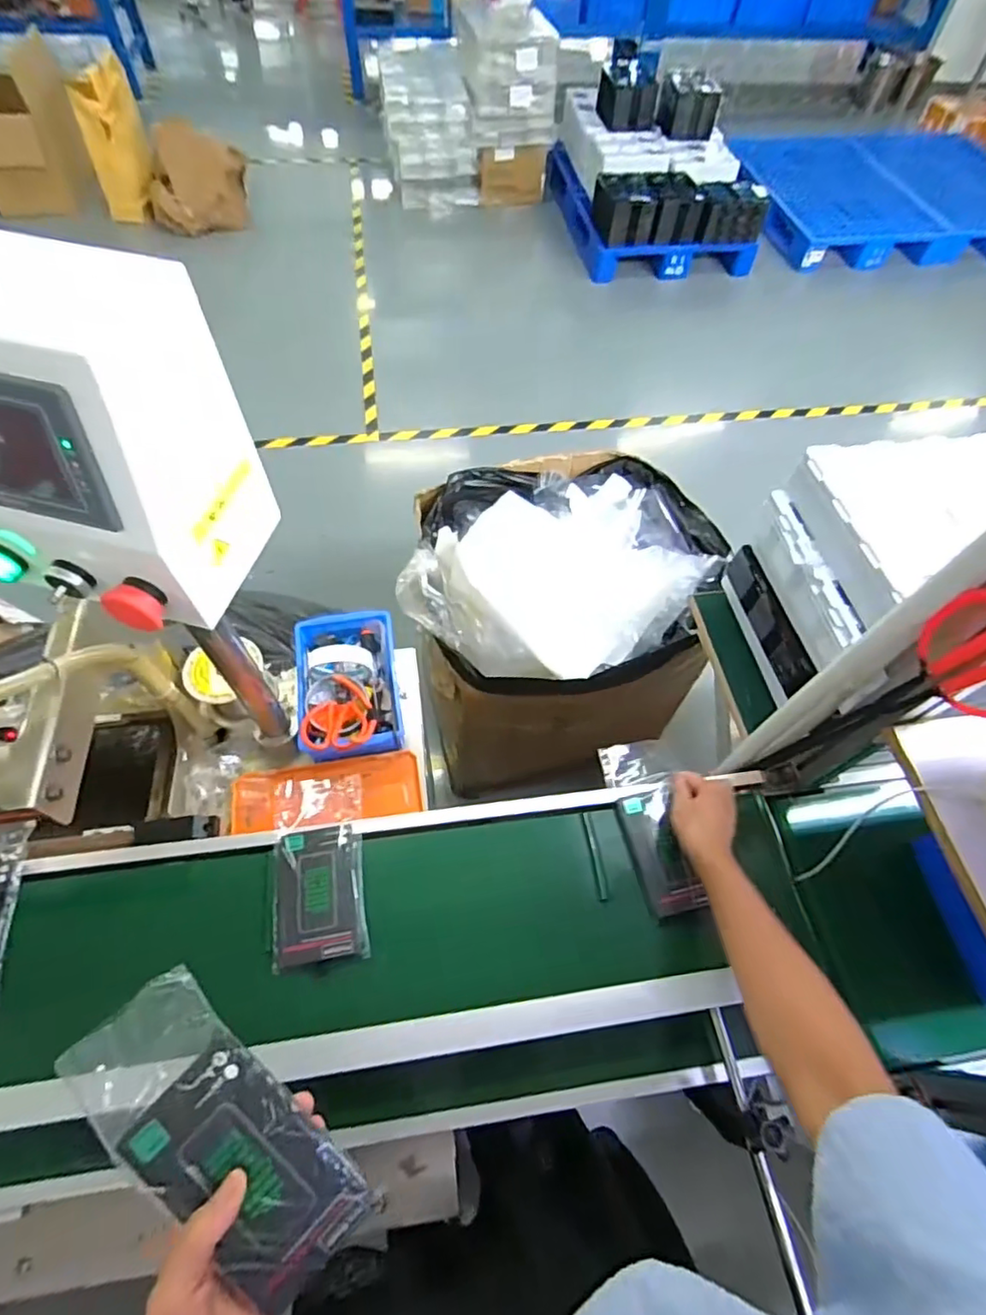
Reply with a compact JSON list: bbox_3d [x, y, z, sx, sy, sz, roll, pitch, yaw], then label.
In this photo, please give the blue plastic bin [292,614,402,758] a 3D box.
[{"bbox_3d":[-0.202,0.039,0.838,0.136,0.075,0.217,-7,60,-7],"label":"blue plastic bin"}]

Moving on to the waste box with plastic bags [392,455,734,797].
[{"bbox_3d":[0.133,-0.066,1.399,0.622,0.607,0.566,-15,61,-12],"label":"waste box with plastic bags"}]

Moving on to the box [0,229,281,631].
[{"bbox_3d":[-0.276,-0.139,0.397,0.178,0.189,0.147,19,60,9],"label":"box"}]

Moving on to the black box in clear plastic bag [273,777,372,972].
[{"bbox_3d":[-0.193,0.229,0.662,0.098,0.018,0.202,-7,60,-7],"label":"black box in clear plastic bag"}]

